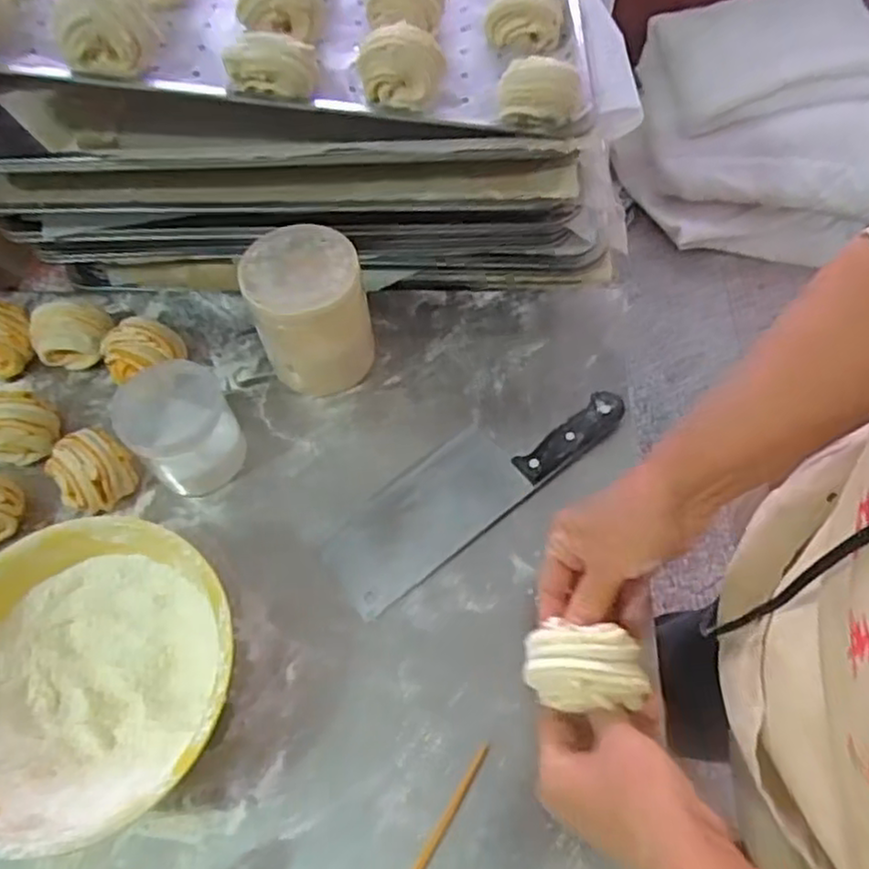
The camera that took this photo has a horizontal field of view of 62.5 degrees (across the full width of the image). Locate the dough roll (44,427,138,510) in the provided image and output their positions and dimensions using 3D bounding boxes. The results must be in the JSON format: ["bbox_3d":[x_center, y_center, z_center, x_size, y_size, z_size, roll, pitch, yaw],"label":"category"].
[{"bbox_3d":[-0.289,0.032,0.609,0.059,0.053,0.057,-1,61,3],"label":"dough roll"}]

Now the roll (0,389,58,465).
[{"bbox_3d":[-0.372,-0.008,0.636,0.068,0.055,0.058,2,61,4],"label":"roll"}]

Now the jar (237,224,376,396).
[{"bbox_3d":[-0.107,-0.106,0.631,0.090,0.128,0.099,-1,61,3],"label":"jar"}]

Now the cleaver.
[{"bbox_3d":[0.031,0.037,0.601,0.270,0.024,0.087,-34,64,-15],"label":"cleaver"}]

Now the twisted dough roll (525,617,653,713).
[{"bbox_3d":[0.089,0.138,0.432,0.066,0.031,0.050,-1,61,3],"label":"twisted dough roll"}]

